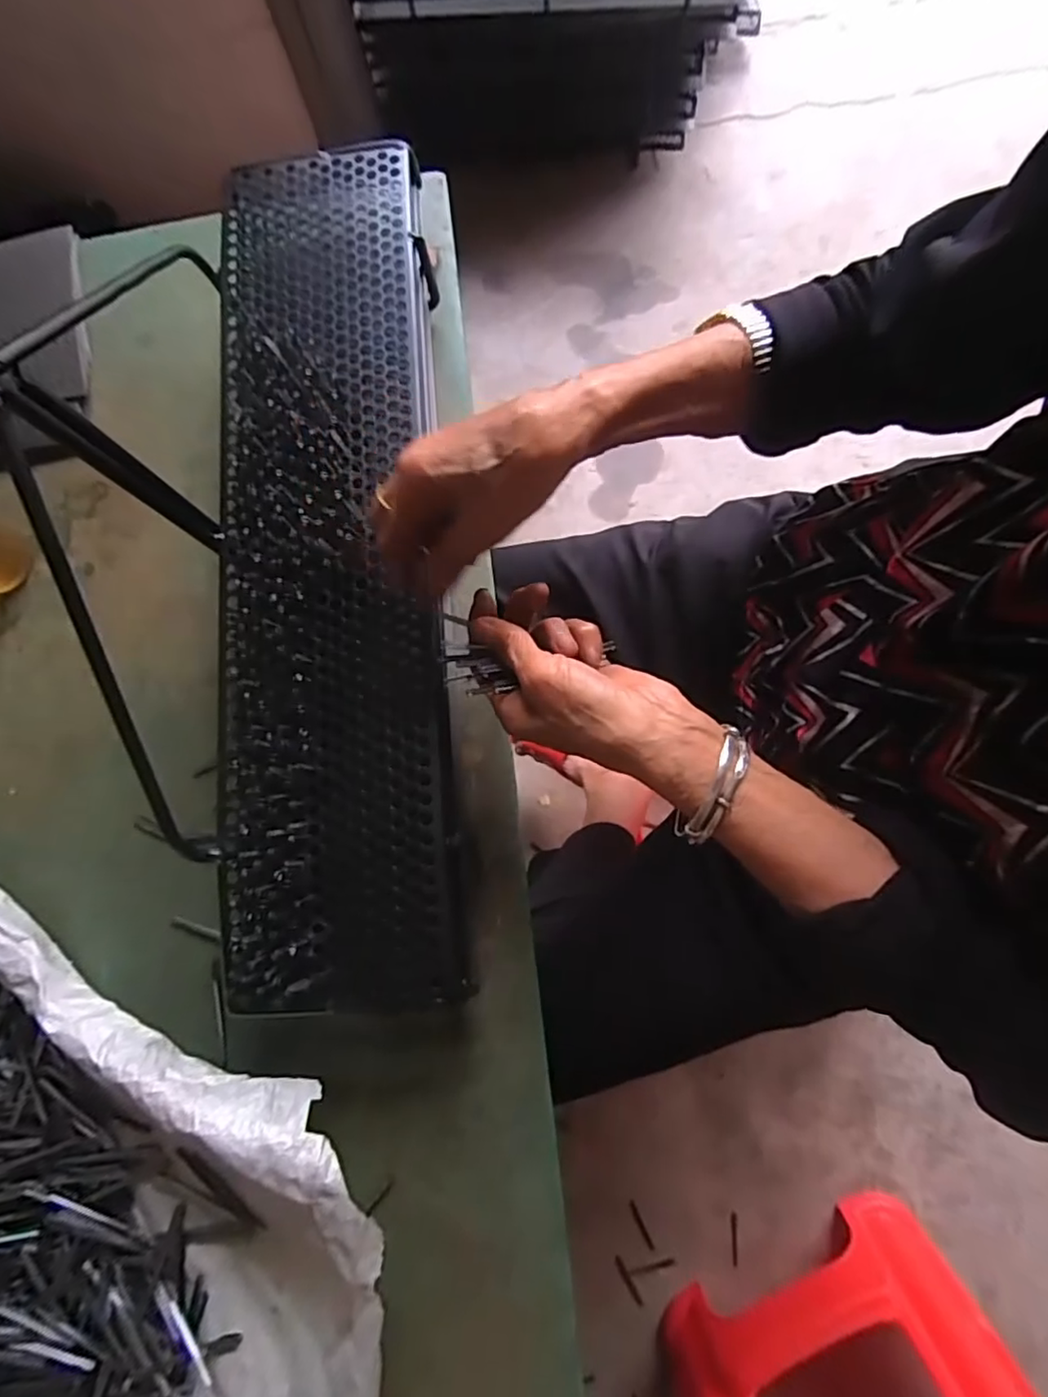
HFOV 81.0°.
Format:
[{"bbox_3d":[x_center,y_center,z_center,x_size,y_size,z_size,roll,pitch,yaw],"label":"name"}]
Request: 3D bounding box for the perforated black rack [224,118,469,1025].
[{"bbox_3d":[-0.129,-0.109,0.407,0.145,0.030,0.595,-5,80,-2],"label":"perforated black rack"}]

